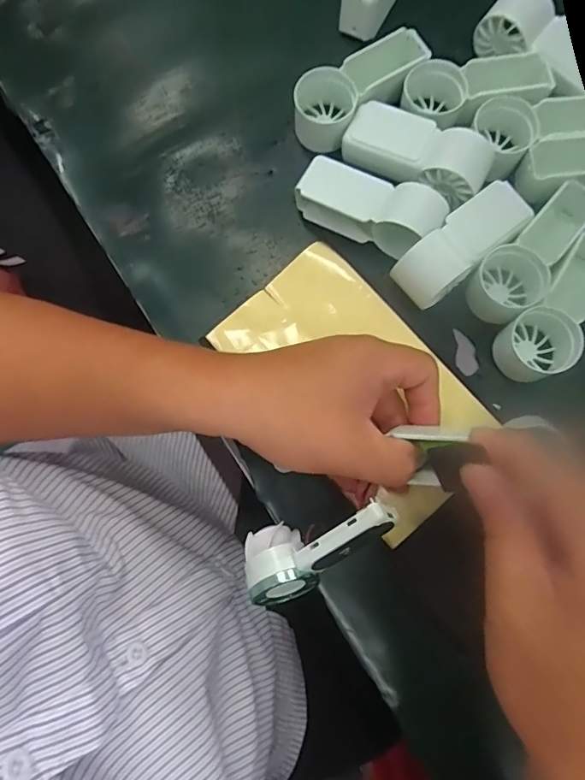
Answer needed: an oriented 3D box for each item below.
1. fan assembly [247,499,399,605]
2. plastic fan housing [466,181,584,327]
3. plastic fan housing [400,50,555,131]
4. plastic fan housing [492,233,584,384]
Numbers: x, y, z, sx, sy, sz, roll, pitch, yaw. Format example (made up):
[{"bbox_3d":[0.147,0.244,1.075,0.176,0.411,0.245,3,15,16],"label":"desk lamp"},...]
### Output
[{"bbox_3d":[0.013,0.084,0.260,0.089,0.031,0.041,-32,79,21],"label":"fan assembly"},{"bbox_3d":[0.153,-0.085,0.305,0.099,0.034,0.038,-42,82,-7],"label":"plastic fan housing"},{"bbox_3d":[0.120,-0.195,0.326,0.091,0.034,0.048,-14,79,-3],"label":"plastic fan housing"},{"bbox_3d":[0.164,-0.051,0.297,0.040,0.034,0.099,36,81,7],"label":"plastic fan housing"}]

